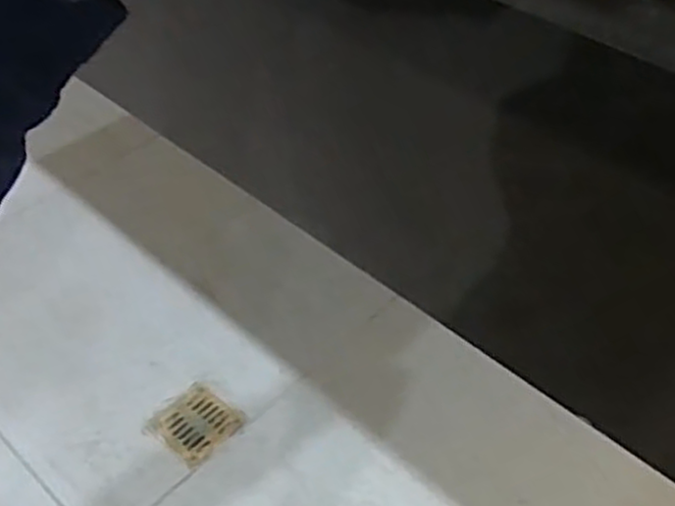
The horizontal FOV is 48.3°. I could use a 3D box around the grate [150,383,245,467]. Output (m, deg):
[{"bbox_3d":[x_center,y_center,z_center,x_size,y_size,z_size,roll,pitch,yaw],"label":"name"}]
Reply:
[{"bbox_3d":[-0.189,0.232,1.016,0.093,0.004,0.091,34,60,26],"label":"grate"}]

